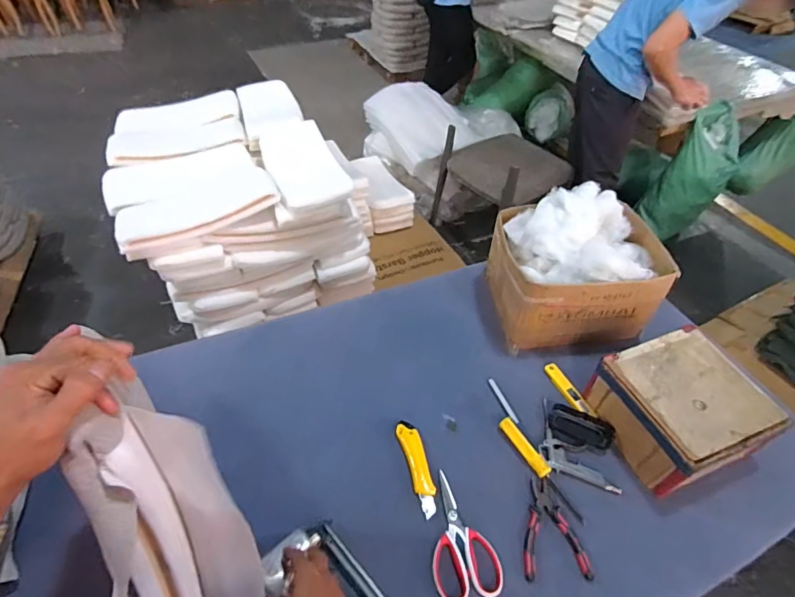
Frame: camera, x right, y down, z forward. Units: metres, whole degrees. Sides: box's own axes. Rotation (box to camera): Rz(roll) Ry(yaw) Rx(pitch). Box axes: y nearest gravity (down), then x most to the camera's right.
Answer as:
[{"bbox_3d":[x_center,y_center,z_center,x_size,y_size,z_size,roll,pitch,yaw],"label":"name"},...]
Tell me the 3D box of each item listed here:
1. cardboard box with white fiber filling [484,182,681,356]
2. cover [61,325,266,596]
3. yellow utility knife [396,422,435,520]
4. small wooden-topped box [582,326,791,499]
[{"bbox_3d":[0.371,-0.061,0.957,0.298,0.260,0.234,-3,46,-5],"label":"cardboard box with white fiber filling"},{"bbox_3d":[-0.220,0.268,0.450,0.121,0.383,0.089,-9,26,-11],"label":"cover"},{"bbox_3d":[0.036,0.292,0.779,0.035,0.025,0.165,-12,48,-13],"label":"yellow utility knife"},{"bbox_3d":[0.487,0.194,0.788,0.209,0.132,0.215,-15,48,-16],"label":"small wooden-topped box"}]

